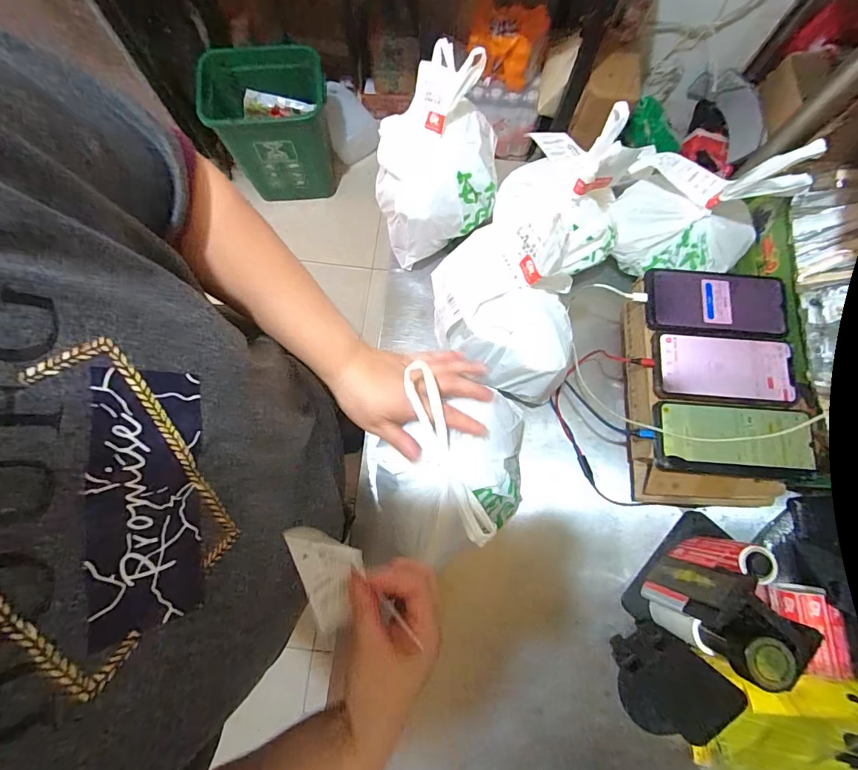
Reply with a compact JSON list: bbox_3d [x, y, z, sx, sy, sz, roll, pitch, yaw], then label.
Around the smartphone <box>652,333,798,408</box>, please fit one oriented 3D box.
[{"bbox_3d":[0.338,-0.017,0.485,0.155,0.013,0.079,6,76,1],"label":"smartphone"}]

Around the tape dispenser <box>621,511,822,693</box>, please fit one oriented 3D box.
[{"bbox_3d":[0.315,0.221,0.451,0.150,0.180,0.086,-40,80,-10],"label":"tape dispenser"}]

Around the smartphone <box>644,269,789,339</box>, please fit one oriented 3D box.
[{"bbox_3d":[0.340,-0.096,0.502,0.158,0.008,0.079,4,79,3],"label":"smartphone"}]

